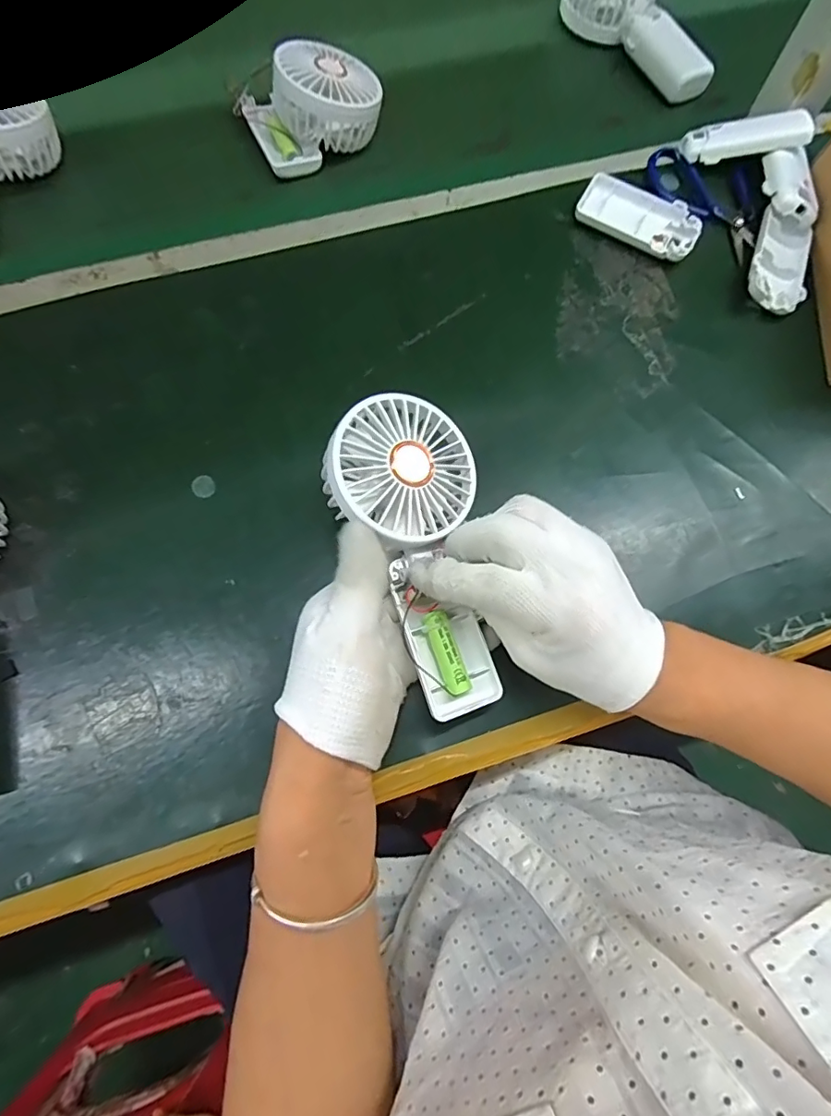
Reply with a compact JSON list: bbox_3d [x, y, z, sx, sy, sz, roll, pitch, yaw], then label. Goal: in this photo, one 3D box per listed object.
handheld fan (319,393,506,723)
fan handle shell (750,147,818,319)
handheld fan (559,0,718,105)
[{"bbox_3d":[0.000,0.000,0.300,0.088,0.045,0.187,-8,91,-6],"label":"handheld fan"},{"bbox_3d":[0.296,-0.264,0.414,0.047,0.030,0.149,13,75,2],"label":"fan handle shell"},{"bbox_3d":[0.207,-0.500,0.492,0.069,0.056,0.168,-26,77,-8],"label":"handheld fan"}]

